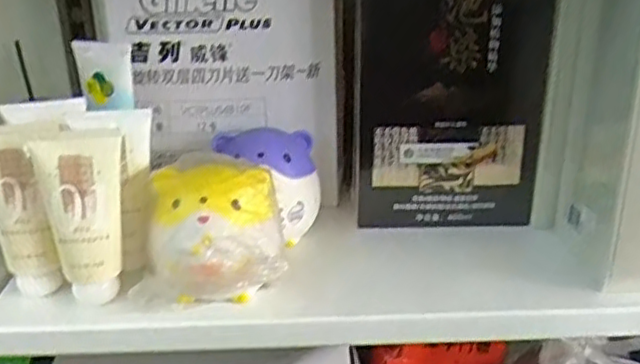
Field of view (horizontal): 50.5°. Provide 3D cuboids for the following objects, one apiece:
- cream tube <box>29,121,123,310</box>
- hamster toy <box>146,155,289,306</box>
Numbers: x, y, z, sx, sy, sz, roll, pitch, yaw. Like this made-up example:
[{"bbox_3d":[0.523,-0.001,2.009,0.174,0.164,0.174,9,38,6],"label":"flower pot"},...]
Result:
[{"bbox_3d":[-0.139,0.022,0.404,0.048,0.106,0.025,-8,25,-17],"label":"cream tube"},{"bbox_3d":[-0.062,0.032,0.411,0.080,0.075,0.067,-7,25,-13],"label":"hamster toy"}]

